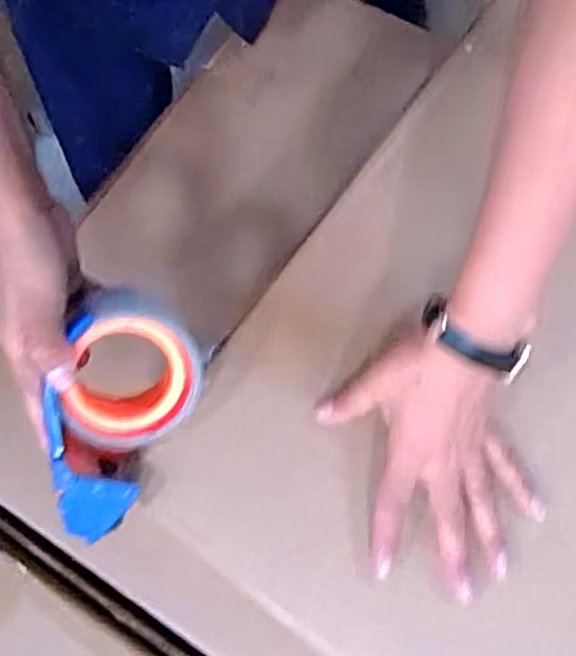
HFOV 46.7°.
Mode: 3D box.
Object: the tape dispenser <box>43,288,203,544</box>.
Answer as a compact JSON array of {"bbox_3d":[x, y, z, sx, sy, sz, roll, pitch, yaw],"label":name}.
[{"bbox_3d":[-0.109,0.048,0.416,0.077,0.063,0.145,15,93,-26],"label":"tape dispenser"}]

